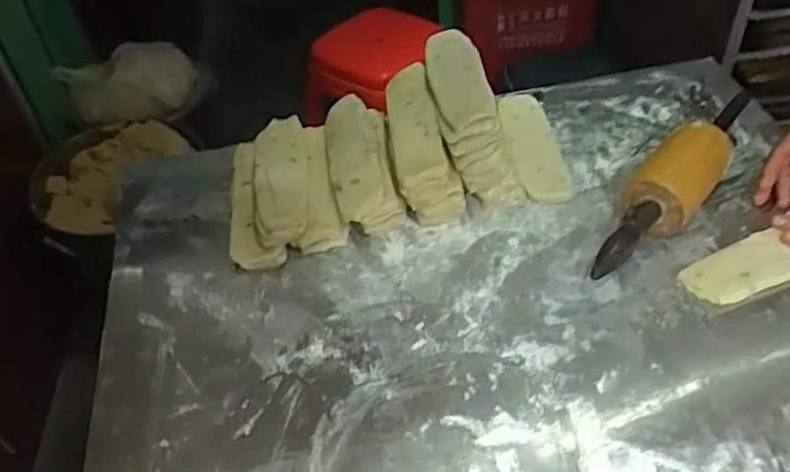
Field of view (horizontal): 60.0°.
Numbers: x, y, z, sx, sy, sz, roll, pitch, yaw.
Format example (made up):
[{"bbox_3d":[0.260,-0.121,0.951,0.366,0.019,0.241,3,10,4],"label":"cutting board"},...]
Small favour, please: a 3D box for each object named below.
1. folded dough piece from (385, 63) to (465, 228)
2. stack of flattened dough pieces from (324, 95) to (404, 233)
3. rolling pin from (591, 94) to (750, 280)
[{"bbox_3d":[0.029,-0.108,0.794,0.068,0.089,0.196,-7,45,-1],"label":"folded dough piece"},{"bbox_3d":[-0.039,-0.085,0.798,0.072,0.064,0.184,-9,45,-3],"label":"stack of flattened dough pieces"},{"bbox_3d":[0.302,-0.063,0.728,0.061,0.075,0.336,30,55,30],"label":"rolling pin"}]

